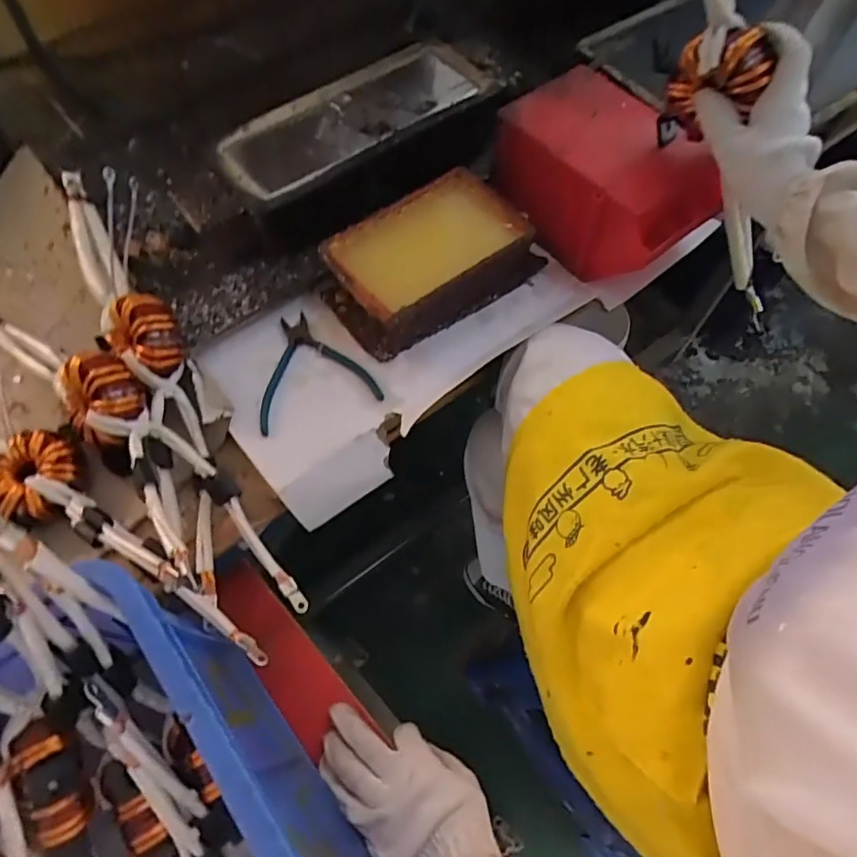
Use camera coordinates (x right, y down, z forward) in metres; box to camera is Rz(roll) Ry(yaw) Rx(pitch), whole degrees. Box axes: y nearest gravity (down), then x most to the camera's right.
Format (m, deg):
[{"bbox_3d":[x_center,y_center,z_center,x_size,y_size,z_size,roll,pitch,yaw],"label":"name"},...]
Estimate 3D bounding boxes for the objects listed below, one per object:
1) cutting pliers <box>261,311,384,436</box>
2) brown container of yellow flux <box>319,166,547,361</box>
[{"bbox_3d":[-0.129,-0.068,0.596,0.125,0.011,0.132,-19,64,-7],"label":"cutting pliers"},{"bbox_3d":[0.001,-0.188,0.612,0.226,0.060,0.136,-34,67,-14],"label":"brown container of yellow flux"}]

